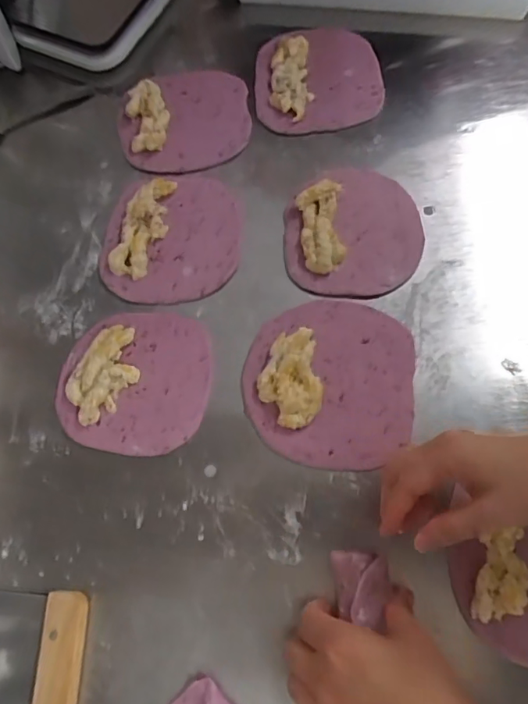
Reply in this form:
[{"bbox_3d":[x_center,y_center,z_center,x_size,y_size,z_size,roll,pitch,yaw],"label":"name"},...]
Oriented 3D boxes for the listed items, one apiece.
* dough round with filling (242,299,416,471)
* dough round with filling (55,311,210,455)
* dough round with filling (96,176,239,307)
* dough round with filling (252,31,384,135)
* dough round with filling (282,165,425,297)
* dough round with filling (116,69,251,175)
[{"bbox_3d":[0.055,0.021,0.446,0.142,0.021,0.147,-1,70,3],"label":"dough round with filling"},{"bbox_3d":[-0.115,0.021,0.454,0.130,0.025,0.127,-1,70,3],"label":"dough round with filling"},{"bbox_3d":[-0.090,-0.117,0.506,0.130,0.019,0.141,-1,70,3],"label":"dough round with filling"},{"bbox_3d":[0.058,-0.301,0.566,0.132,0.023,0.134,-1,70,3],"label":"dough round with filling"},{"bbox_3d":[0.084,-0.122,0.494,0.126,0.023,0.136,-1,70,3],"label":"dough round with filling"},{"bbox_3d":[-0.086,-0.256,0.556,0.138,0.022,0.129,-1,70,3],"label":"dough round with filling"}]

